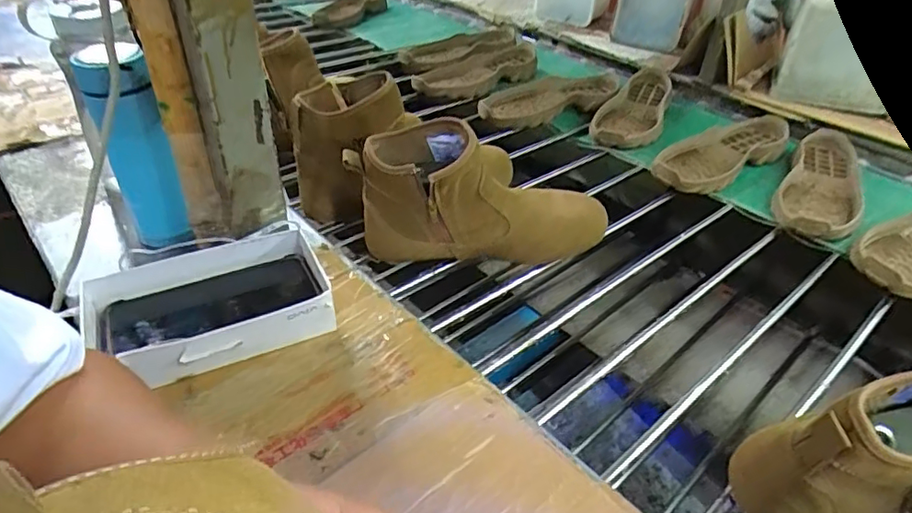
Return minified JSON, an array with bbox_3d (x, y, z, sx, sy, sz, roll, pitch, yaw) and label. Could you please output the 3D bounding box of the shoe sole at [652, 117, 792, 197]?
[{"bbox_3d":[0.399,-0.158,0.864,0.274,0.052,0.109,-24,45,-31],"label":"shoe sole"}]

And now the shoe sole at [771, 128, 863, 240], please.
[{"bbox_3d":[0.528,-0.107,0.808,0.098,0.040,0.299,25,43,26],"label":"shoe sole"}]

